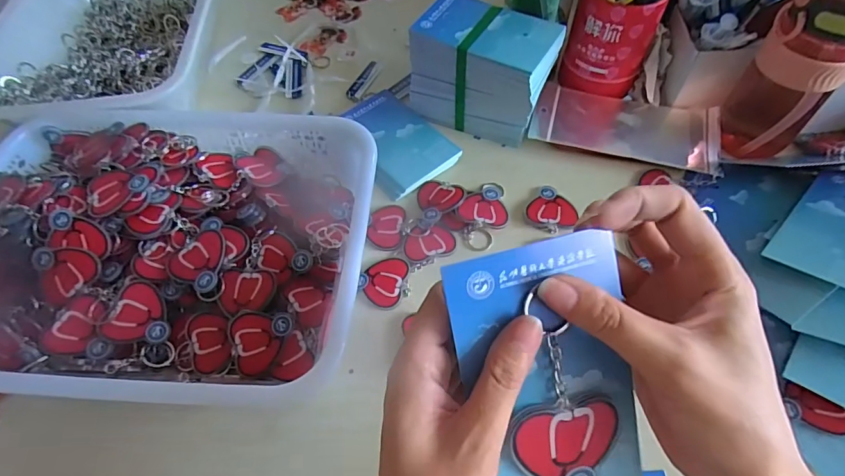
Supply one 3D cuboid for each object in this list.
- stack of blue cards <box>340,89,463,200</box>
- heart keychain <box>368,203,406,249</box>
[{"bbox_3d":[-0.033,-0.114,0.513,0.092,0.013,0.142,-33,63,-16],"label":"stack of blue cards"},{"bbox_3d":[-0.037,-0.012,0.459,0.035,0.007,0.053,5,60,5],"label":"heart keychain"}]

